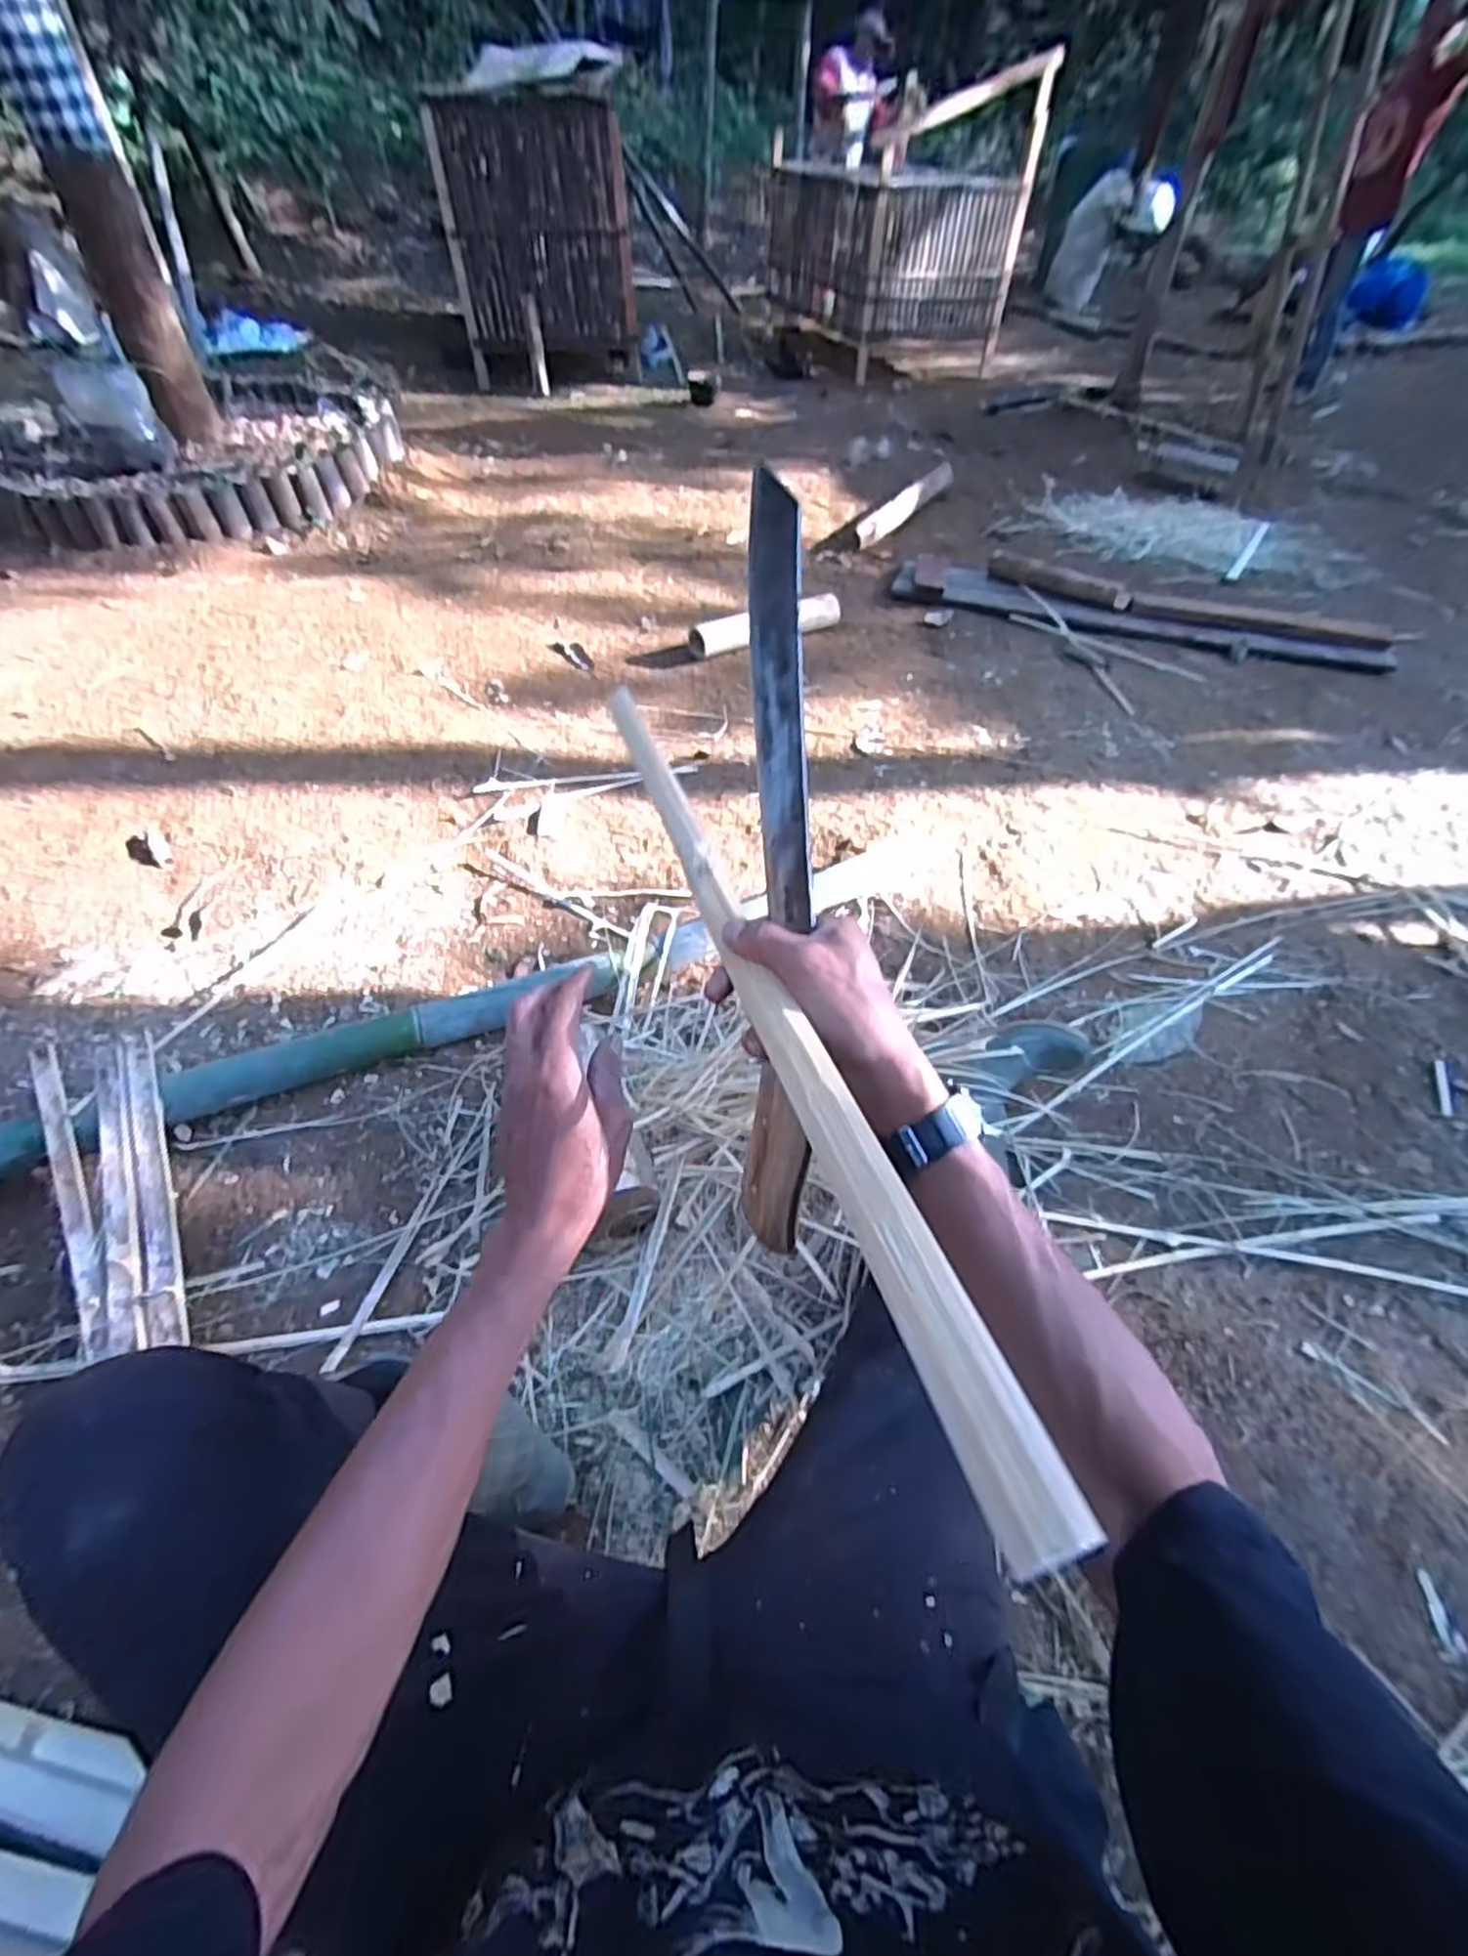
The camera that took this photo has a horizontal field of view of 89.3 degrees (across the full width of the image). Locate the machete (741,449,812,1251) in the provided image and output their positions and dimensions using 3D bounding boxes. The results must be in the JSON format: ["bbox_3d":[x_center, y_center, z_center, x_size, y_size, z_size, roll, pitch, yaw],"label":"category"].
[{"bbox_3d":[0.025,-0.074,0.419,0.032,0.029,0.436,1,85,-3],"label":"machete"}]

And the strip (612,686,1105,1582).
[{"bbox_3d":[-0.007,-0.044,0.440,0.025,0.015,0.654,-28,41,3],"label":"strip"}]

